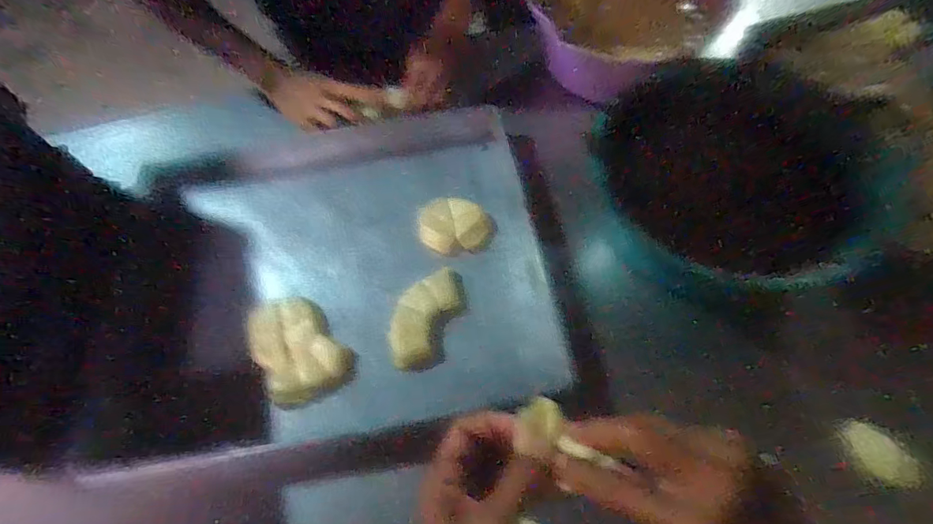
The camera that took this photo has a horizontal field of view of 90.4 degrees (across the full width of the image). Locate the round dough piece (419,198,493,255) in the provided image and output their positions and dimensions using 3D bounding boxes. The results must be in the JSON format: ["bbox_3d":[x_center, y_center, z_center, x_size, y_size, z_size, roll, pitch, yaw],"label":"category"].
[{"bbox_3d":[-0.020,-0.047,0.624,0.096,0.022,0.083,24,66,14],"label":"round dough piece"}]

